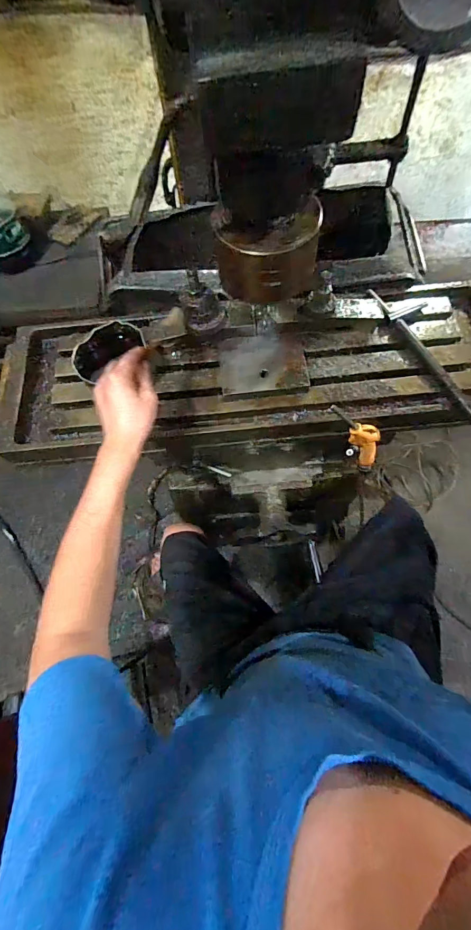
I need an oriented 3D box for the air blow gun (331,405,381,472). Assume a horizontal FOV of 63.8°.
[{"bbox_3d":[0.201,-0.035,0.596,0.051,0.241,0.022,-7,67,22],"label":"air blow gun"}]

